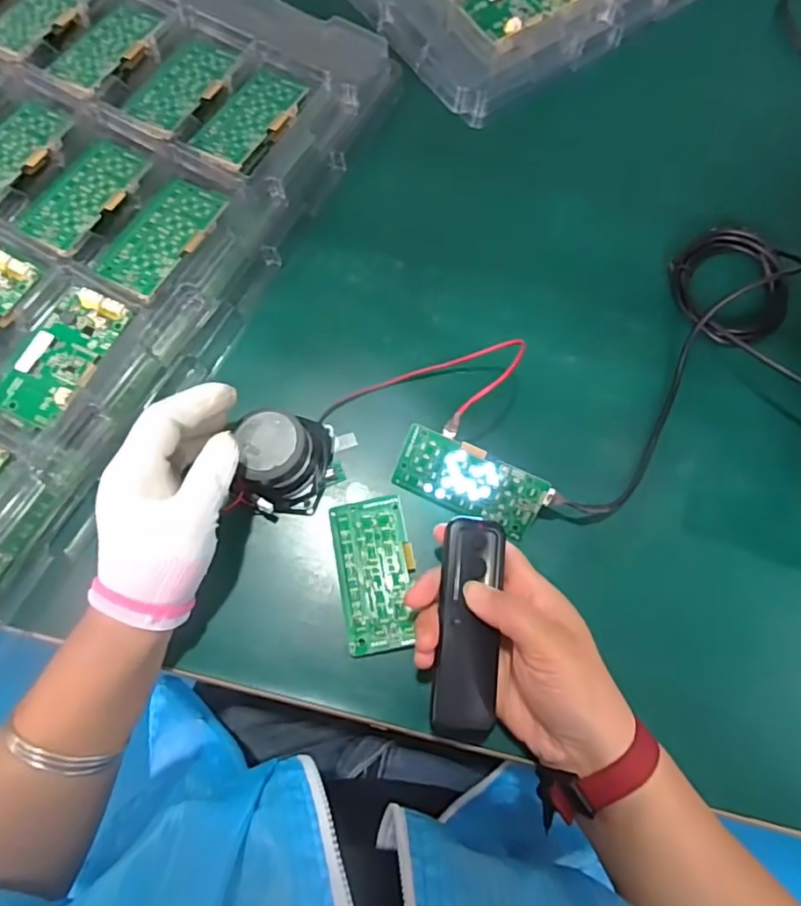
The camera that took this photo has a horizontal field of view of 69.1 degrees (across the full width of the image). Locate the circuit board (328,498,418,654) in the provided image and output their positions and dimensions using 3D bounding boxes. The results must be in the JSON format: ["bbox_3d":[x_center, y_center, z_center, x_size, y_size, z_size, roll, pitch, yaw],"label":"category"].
[{"bbox_3d":[-0.015,0.076,0.368,0.047,0.007,0.094,-9,74,-4],"label":"circuit board"}]

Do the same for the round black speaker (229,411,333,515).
[{"bbox_3d":[-0.075,0.005,0.374,0.057,0.037,0.061,2,73,-1],"label":"round black speaker"}]

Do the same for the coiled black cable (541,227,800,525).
[{"bbox_3d":[0.233,-0.036,0.408,0.157,0.026,0.266,29,75,7],"label":"coiled black cable"}]

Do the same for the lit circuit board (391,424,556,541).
[{"bbox_3d":[0.045,0.020,0.378,0.096,0.004,0.047,24,117,6],"label":"lit circuit board"}]

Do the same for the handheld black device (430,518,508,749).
[{"bbox_3d":[0.038,0.098,0.328,0.034,0.012,0.120,5,77,0],"label":"handheld black device"}]

